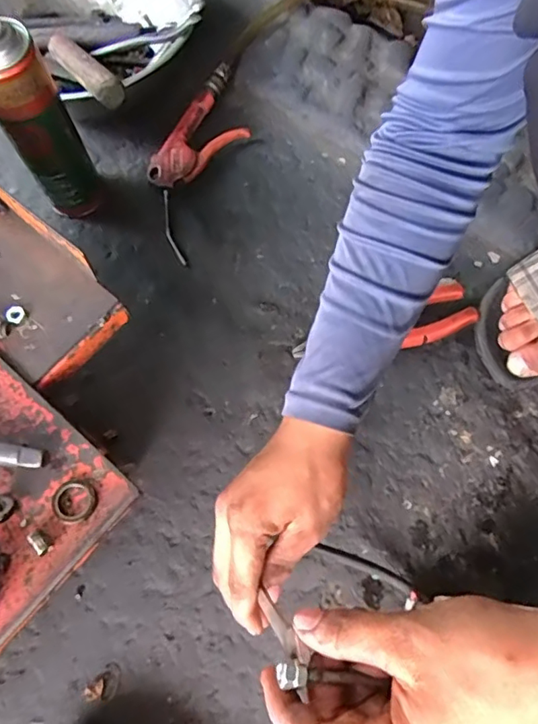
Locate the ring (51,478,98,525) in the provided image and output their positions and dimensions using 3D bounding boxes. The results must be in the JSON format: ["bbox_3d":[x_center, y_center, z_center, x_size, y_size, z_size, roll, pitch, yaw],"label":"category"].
[{"bbox_3d":[-0.126,0.089,0.341,0.029,0.005,0.029,0,69,1],"label":"ring"}]

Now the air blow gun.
[{"bbox_3d":[-0.083,-0.246,0.629,0.093,0.036,0.264,22,71,10],"label":"air blow gun"}]

